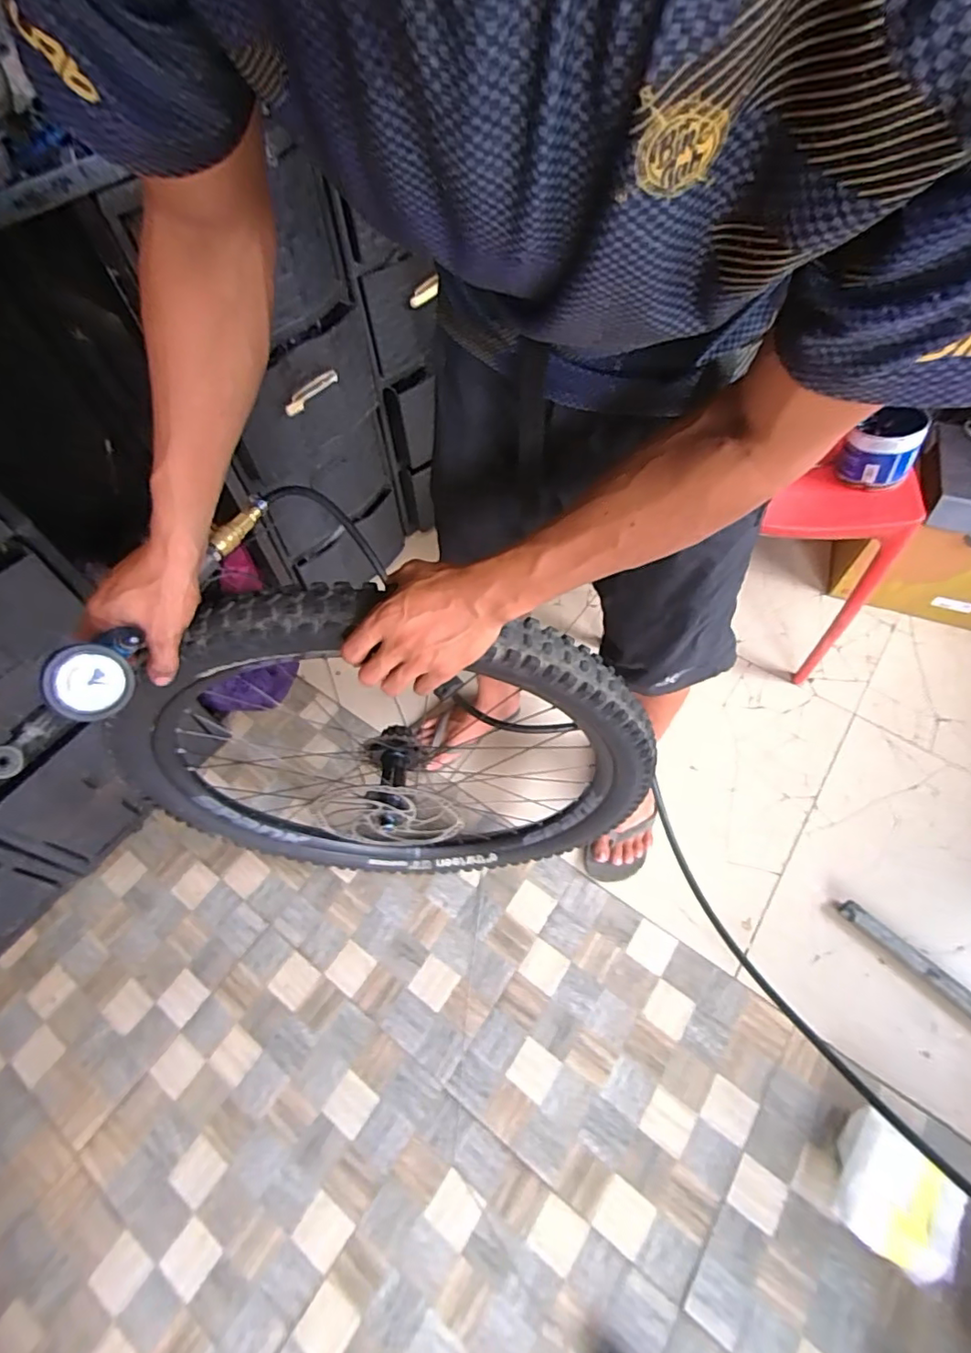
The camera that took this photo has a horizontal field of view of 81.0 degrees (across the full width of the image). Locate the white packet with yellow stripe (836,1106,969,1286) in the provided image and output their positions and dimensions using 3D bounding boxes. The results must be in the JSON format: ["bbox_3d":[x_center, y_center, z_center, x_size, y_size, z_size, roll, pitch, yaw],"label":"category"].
[{"bbox_3d":[0.561,0.709,0.777,0.149,0.054,0.149,29,65,19],"label":"white packet with yellow stripe"}]

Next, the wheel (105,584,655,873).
[{"bbox_3d":[-0.125,0.131,0.764,0.660,0.662,0.089,0,59,3],"label":"wheel"}]

